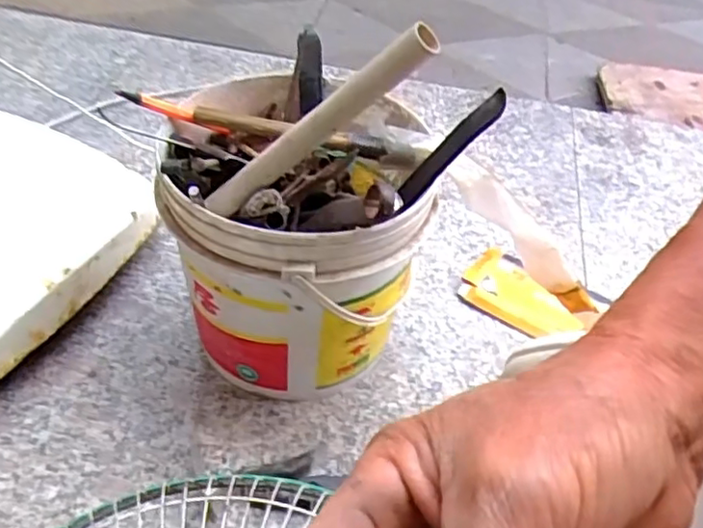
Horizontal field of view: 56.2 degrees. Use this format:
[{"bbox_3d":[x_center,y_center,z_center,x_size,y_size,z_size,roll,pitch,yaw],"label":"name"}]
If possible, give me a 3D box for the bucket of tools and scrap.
[{"bbox_3d":[-0.035,-0.049,0.496,0.179,0.310,0.195,3,44,-3],"label":"bucket of tools and scrap"}]

